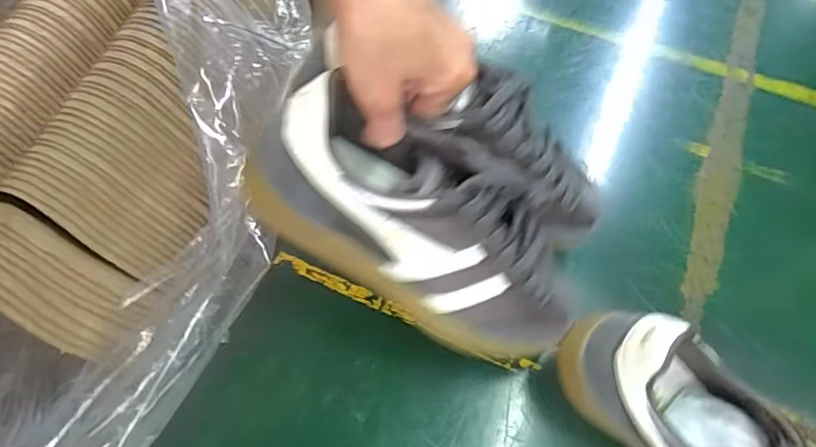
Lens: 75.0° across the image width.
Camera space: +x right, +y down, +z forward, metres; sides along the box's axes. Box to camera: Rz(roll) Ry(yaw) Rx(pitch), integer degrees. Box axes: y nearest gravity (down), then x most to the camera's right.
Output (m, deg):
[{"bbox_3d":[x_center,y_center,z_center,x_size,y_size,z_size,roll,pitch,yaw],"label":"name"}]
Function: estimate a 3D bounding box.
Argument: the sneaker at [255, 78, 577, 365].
[{"bbox_3d":[0.020,0.010,0.342,0.242,0.091,0.093,34,66,-18],"label":"sneaker"}]

